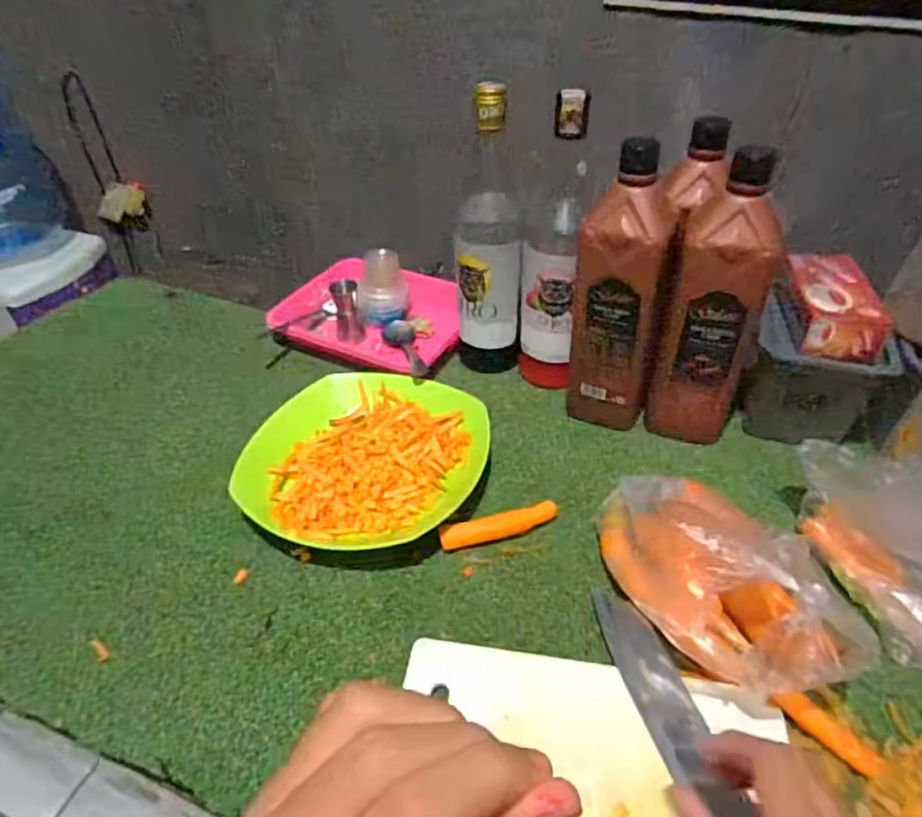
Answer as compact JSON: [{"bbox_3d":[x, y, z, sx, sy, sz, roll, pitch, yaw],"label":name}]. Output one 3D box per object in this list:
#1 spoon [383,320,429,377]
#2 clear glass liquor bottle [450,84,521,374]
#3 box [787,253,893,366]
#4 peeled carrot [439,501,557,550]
[{"bbox_3d":[-0.063,-0.068,0.696,0.038,0.024,0.152,-9,25,-9],"label":"spoon"},{"bbox_3d":[0.028,-0.163,0.619,0.067,0.274,0.061,0,42,1],"label":"clear glass liquor bottle"},{"bbox_3d":[0.332,-0.099,0.548,0.062,0.039,0.127,7,42,8],"label":"box"},{"bbox_3d":[0.032,0.098,0.513,0.101,0.017,0.016,-14,43,-14],"label":"peeled carrot"}]

